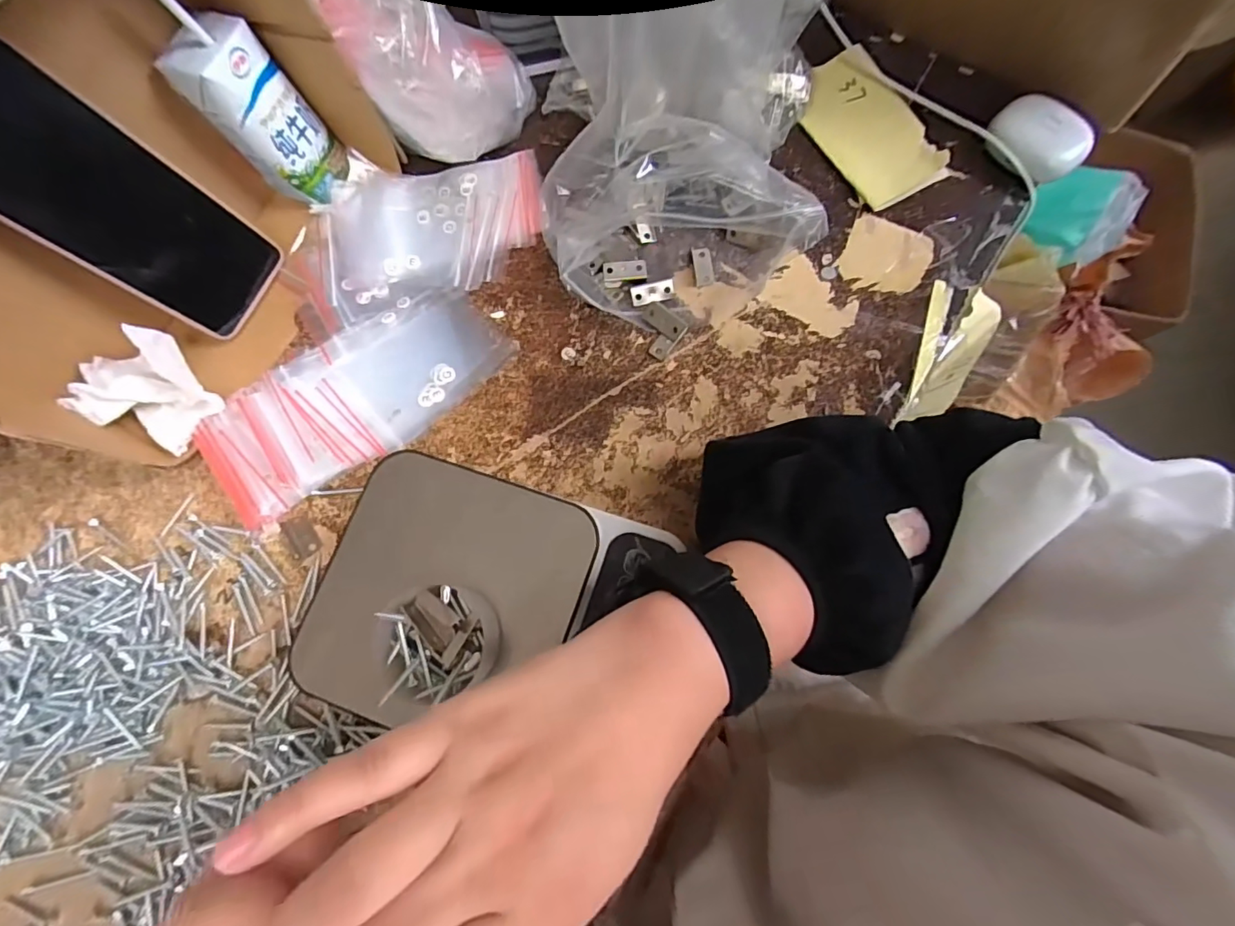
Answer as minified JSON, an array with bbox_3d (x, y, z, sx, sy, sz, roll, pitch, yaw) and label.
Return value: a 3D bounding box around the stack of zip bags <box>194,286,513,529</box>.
[{"bbox_3d":[-0.170,-0.048,0.347,0.193,0.019,0.090,-38,76,-7],"label":"stack of zip bags"}]

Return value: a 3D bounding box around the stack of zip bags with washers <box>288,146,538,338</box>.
[{"bbox_3d":[-0.142,-0.167,0.384,0.183,0.012,0.107,-23,75,-3],"label":"stack of zip bags with washers"}]

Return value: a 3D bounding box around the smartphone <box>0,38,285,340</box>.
[{"bbox_3d":[-0.289,-0.149,0.314,0.015,0.162,0.075,20,78,28],"label":"smartphone"}]

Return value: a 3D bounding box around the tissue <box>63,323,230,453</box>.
[{"bbox_3d":[-0.300,-0.047,0.343,0.082,0.047,0.066,30,78,12],"label":"tissue"}]

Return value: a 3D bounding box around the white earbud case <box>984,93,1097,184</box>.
[{"bbox_3d":[0.281,-0.217,0.360,0.040,0.031,0.060,-31,75,-6],"label":"white earbud case"}]

